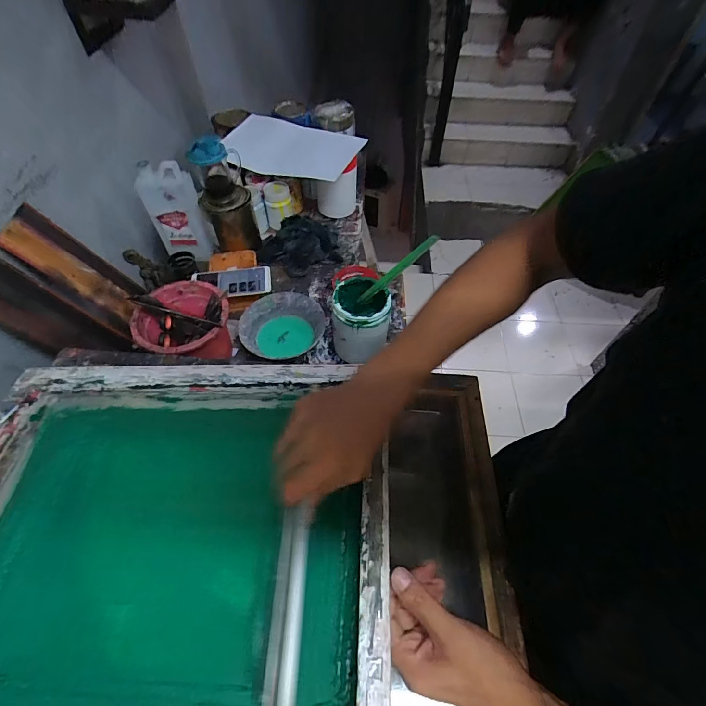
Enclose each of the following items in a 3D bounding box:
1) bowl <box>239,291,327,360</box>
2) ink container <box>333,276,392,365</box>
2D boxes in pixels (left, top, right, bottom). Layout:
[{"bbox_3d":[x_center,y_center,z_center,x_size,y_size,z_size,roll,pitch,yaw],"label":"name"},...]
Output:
[{"bbox_3d":[-0.133,-0.056,0.710,0.135,0.053,0.166,37,62,22],"label":"bowl"},{"bbox_3d":[0.014,-0.055,0.665,0.096,0.132,0.093,3,55,1],"label":"ink container"}]

